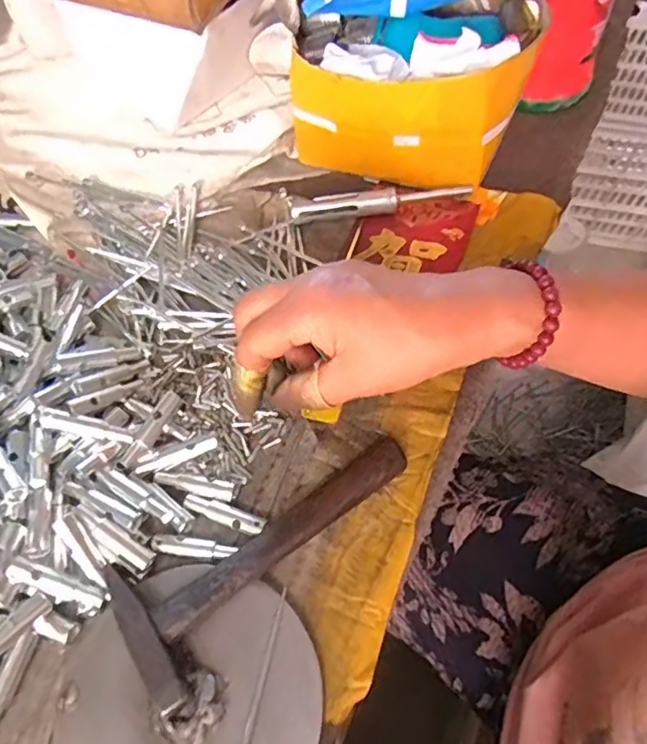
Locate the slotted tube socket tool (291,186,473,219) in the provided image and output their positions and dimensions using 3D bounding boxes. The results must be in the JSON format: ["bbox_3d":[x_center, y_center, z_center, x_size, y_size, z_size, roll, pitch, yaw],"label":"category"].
[{"bbox_3d":[0.044,-0.130,0.437,0.134,0.015,0.017,-5,62,-2],"label":"slotted tube socket tool"}]

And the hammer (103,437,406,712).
[{"bbox_3d":[-0.023,0.094,0.305,0.169,0.027,0.068,-30,66,-15],"label":"hammer"}]

